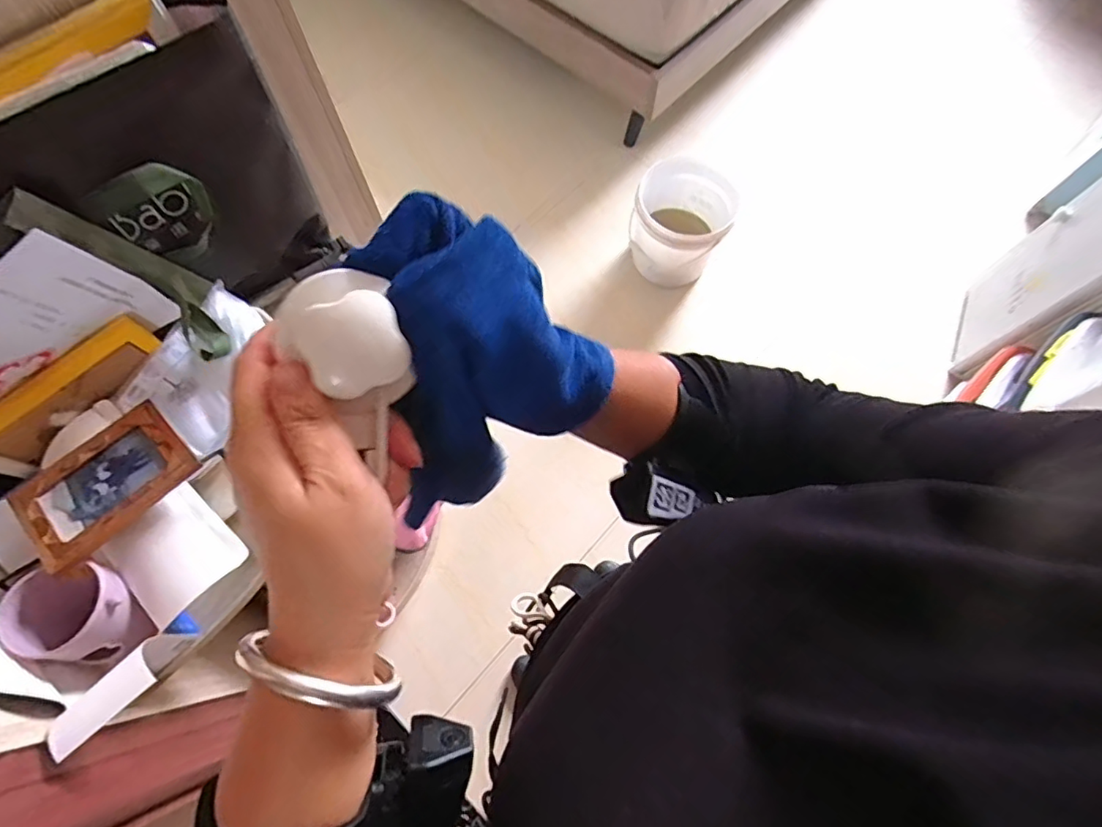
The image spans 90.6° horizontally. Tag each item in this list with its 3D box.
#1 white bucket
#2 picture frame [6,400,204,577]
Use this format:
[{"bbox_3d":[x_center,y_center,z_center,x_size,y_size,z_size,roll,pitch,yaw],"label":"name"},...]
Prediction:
[{"bbox_3d":[0.312,-0.471,1.362,0.225,0.224,0.192,30,73,11],"label":"white bucket"},{"bbox_3d":[-0.457,0.070,0.563,0.111,0.011,0.152,42,63,14],"label":"picture frame"}]

